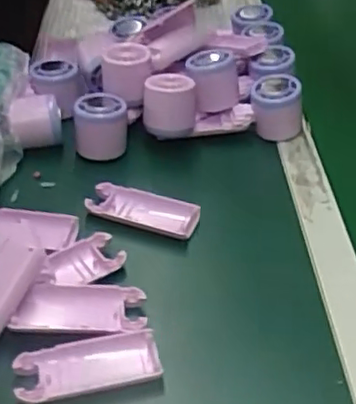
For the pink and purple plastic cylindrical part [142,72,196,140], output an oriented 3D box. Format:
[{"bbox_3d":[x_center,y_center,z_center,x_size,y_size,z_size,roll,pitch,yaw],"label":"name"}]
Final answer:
[{"bbox_3d":[-0.009,-0.104,0.699,0.057,0.060,0.050,2,40,1],"label":"pink and purple plastic cylindrical part"}]

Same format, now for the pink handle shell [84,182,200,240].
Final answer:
[{"bbox_3d":[-0.034,0.006,0.611,0.107,0.012,0.041,15,41,15],"label":"pink handle shell"}]

